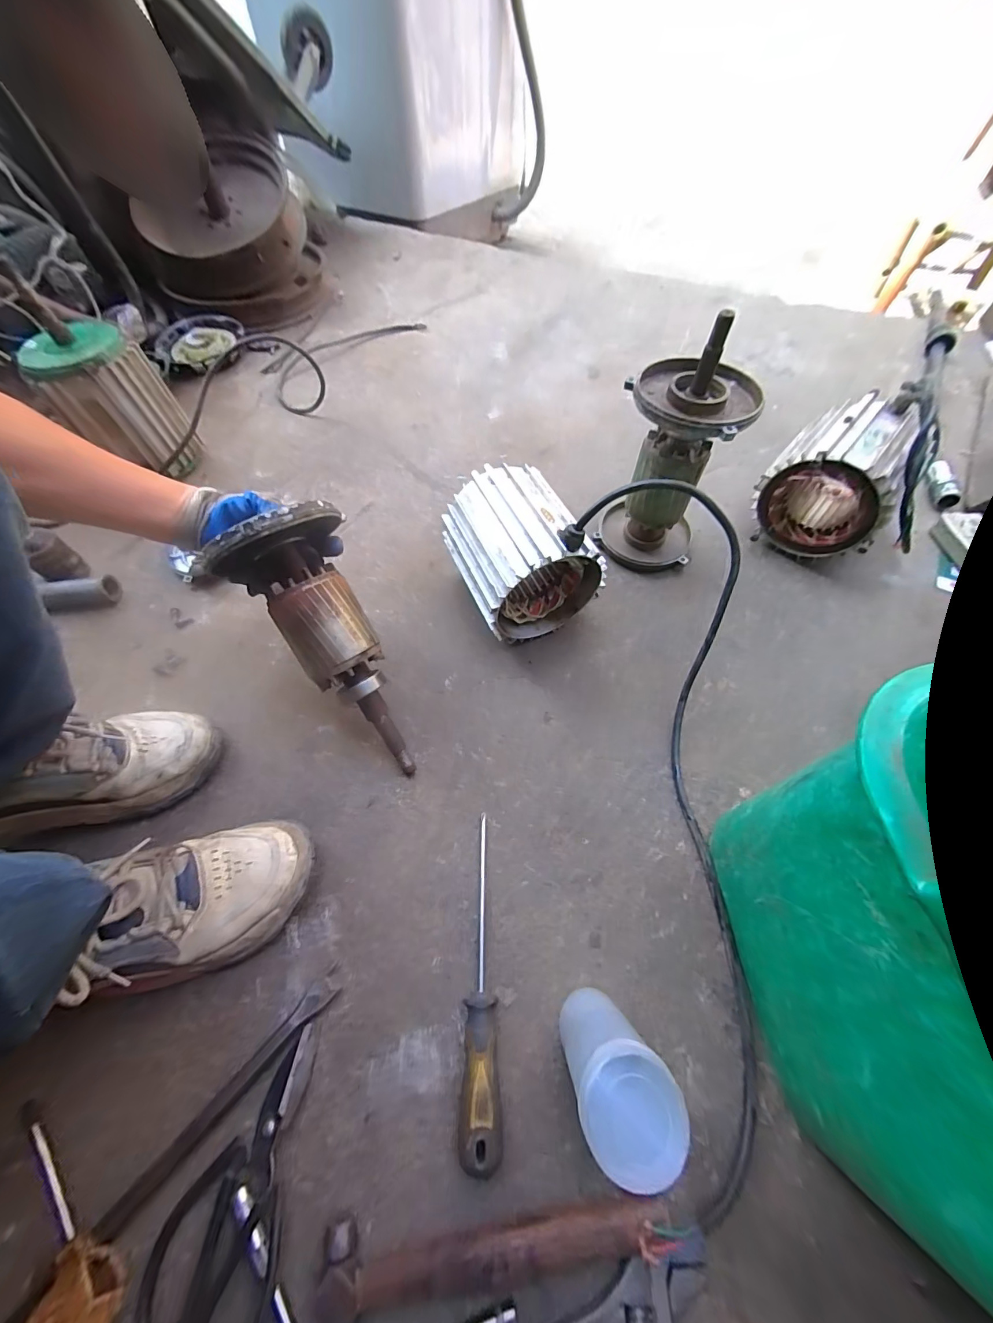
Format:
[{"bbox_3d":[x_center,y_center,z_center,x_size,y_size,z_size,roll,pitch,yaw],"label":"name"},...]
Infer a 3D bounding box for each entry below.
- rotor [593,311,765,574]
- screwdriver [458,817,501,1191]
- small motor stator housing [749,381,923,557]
[{"bbox_3d":[0.211,-0.241,0.520,0.130,0.246,0.131,20,65,11],"label":"rotor"},{"bbox_3d":[-0.015,0.270,0.369,0.030,0.037,0.252,-2,62,0],"label":"screwdriver"},{"bbox_3d":[0.446,-0.239,0.568,0.142,0.148,0.160,36,69,18],"label":"small motor stator housing"}]

